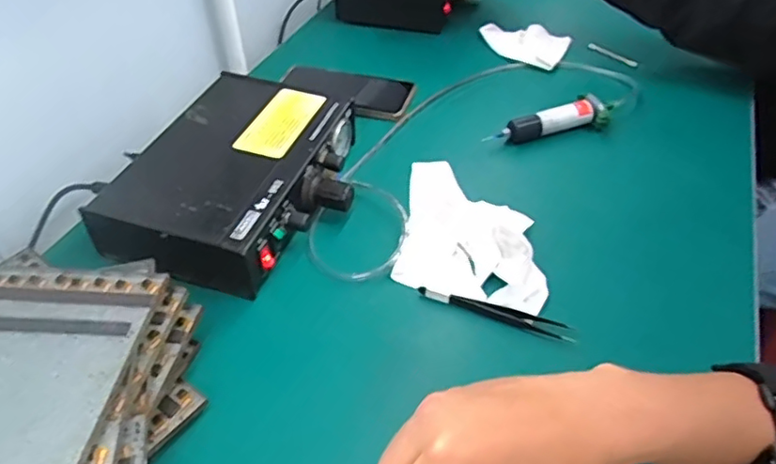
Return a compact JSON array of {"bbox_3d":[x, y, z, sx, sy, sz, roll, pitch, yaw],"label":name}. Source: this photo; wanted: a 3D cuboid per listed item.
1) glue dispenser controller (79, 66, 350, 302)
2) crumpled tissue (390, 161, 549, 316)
[{"bbox_3d":[-0.133,-0.049,0.573,0.193,0.067,0.253,13,46,15],"label":"glue dispenser controller"},{"bbox_3d":[0.077,-0.008,0.550,0.125,0.034,0.170,5,43,8],"label":"crumpled tissue"}]

